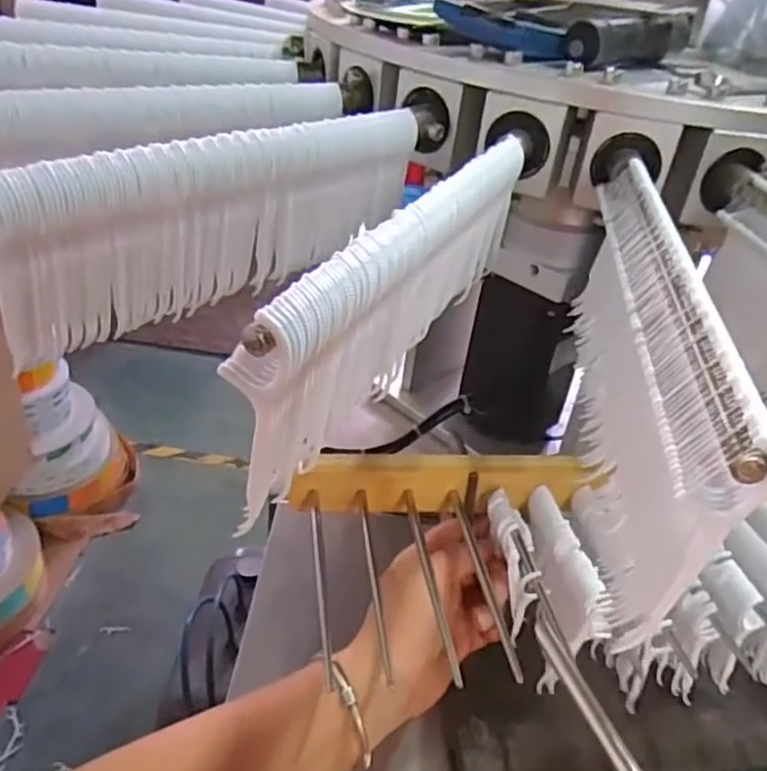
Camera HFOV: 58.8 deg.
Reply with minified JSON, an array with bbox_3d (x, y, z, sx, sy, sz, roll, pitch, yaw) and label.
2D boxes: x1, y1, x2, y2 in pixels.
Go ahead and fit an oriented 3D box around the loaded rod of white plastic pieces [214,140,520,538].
[{"bbox_3d":[0.016,-0.040,0.255,0.017,0.068,0.221,21,37,19],"label":"loaded rod of white plastic pieces"}]

